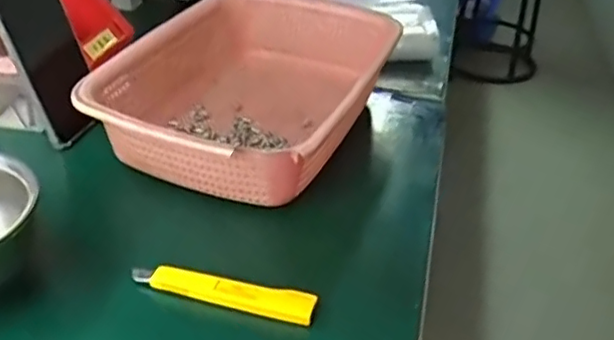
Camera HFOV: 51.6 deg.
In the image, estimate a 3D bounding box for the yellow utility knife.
[{"bbox_3d":[-0.058,0.081,0.432,0.127,0.012,0.022,11,35,11],"label":"yellow utility knife"}]

